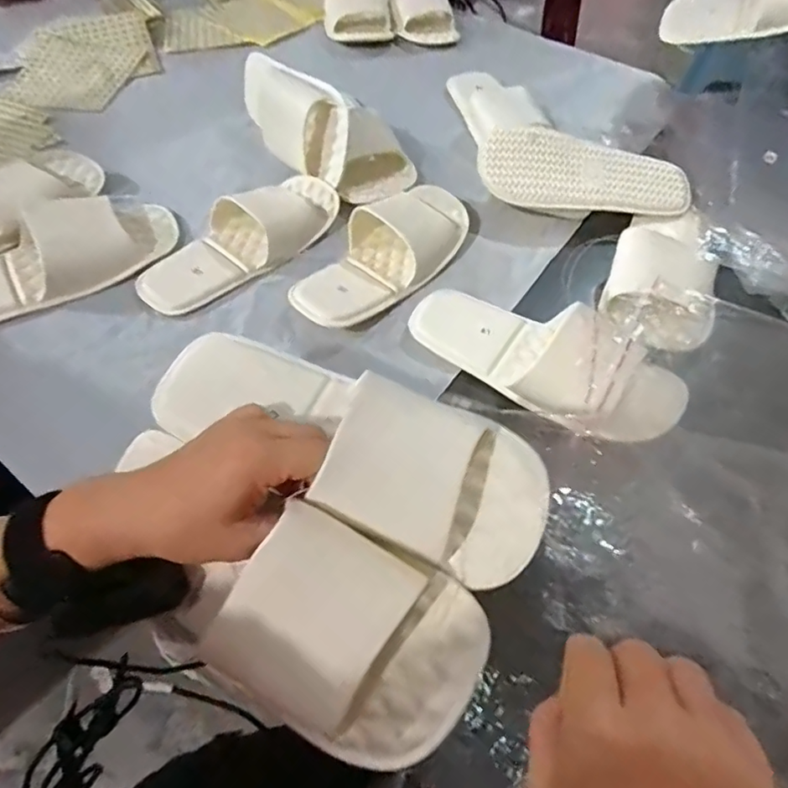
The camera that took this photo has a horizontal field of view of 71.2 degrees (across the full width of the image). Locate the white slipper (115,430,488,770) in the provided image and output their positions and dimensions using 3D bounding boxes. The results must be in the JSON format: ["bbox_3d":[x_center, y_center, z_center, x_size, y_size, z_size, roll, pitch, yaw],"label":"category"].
[{"bbox_3d":[-0.079,0.104,0.313,0.259,0.071,0.100,23,60,17],"label":"white slipper"}]

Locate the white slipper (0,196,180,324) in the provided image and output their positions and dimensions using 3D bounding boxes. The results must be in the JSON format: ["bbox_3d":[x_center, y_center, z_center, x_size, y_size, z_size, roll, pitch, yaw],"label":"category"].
[{"bbox_3d":[-0.350,-0.132,0.549,0.267,0.044,0.109,-35,62,-22],"label":"white slipper"}]

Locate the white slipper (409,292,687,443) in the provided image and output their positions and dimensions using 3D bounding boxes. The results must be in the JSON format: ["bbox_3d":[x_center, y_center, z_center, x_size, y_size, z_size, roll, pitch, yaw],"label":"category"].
[{"bbox_3d":[0.129,-0.039,0.482,0.234,0.050,0.099,35,62,22],"label":"white slipper"}]

